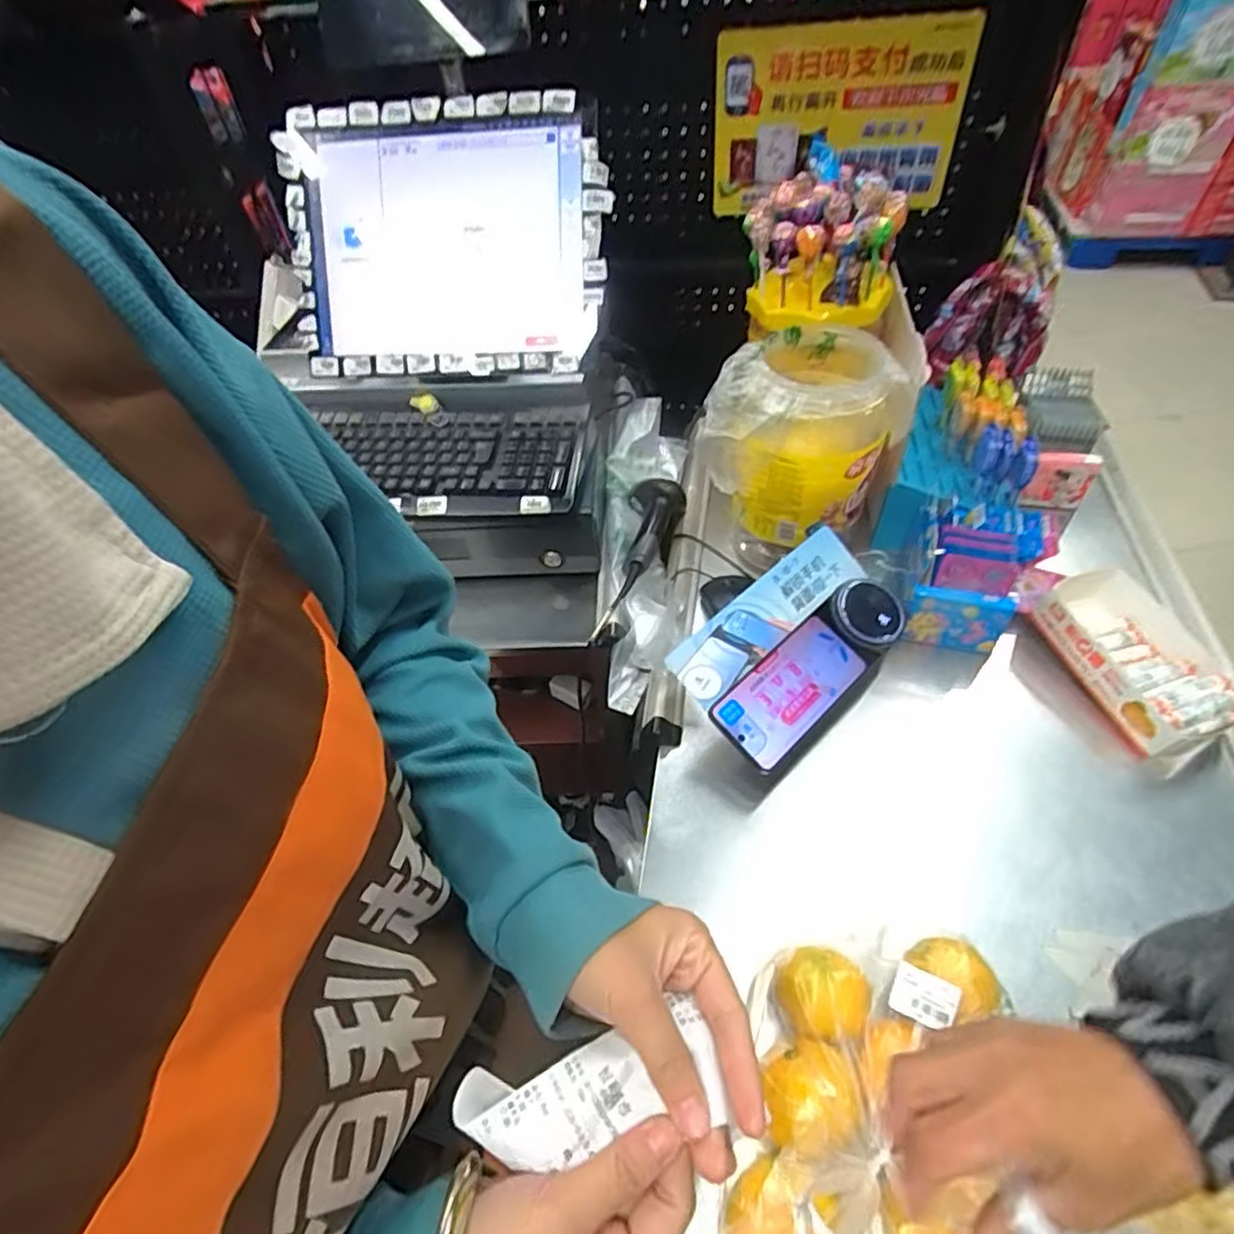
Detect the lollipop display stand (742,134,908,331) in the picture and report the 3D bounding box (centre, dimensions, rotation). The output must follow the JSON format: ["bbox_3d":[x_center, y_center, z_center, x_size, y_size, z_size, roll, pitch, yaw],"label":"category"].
[{"bbox_3d":[0.211,-0.377,0.661,0.153,0.125,0.127,6,51,12],"label":"lollipop display stand"}]

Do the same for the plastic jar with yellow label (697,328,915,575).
[{"bbox_3d":[0.198,-0.176,0.698,0.182,0.209,0.170,15,53,18],"label":"plastic jar with yellow label"}]

